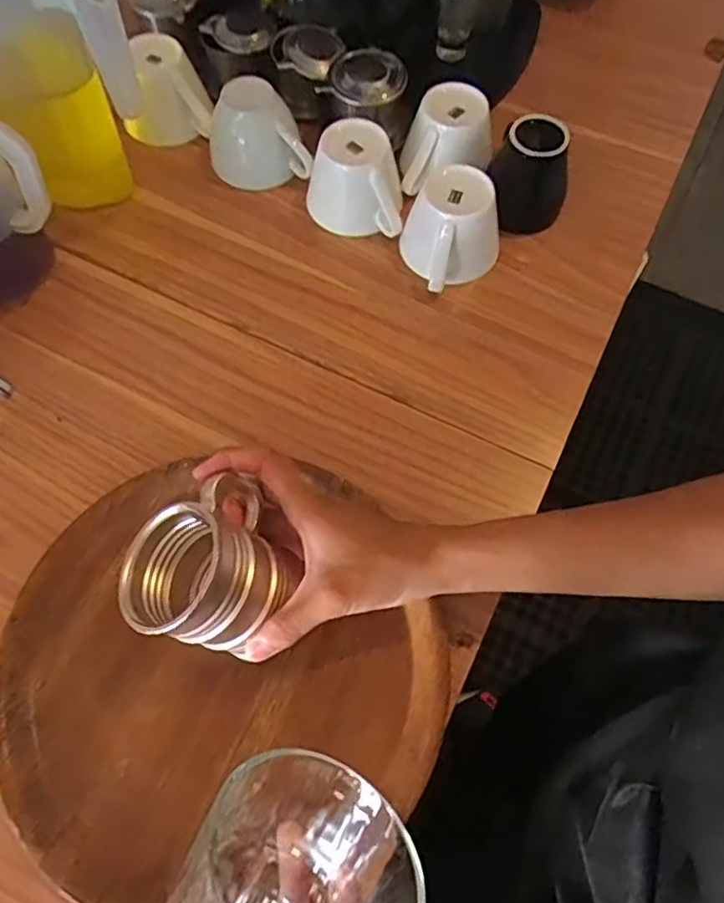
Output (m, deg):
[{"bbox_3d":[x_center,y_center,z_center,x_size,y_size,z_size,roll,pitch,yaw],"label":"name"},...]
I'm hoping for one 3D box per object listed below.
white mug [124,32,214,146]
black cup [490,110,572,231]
[{"bbox_3d":[-0.196,-0.356,0.613,0.085,0.067,0.068,-11,67,-5],"label":"white mug"},{"bbox_3d":[0.150,-0.244,0.556,0.066,0.081,0.065,0,66,-1],"label":"black cup"}]

